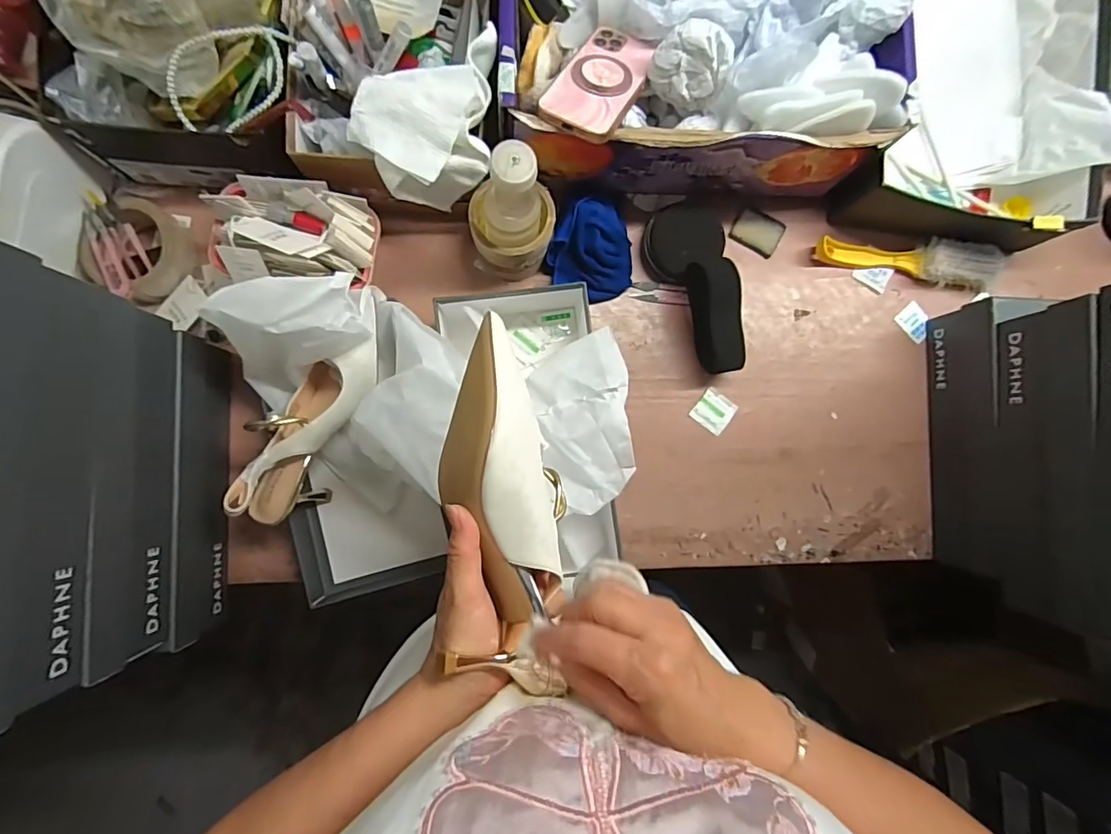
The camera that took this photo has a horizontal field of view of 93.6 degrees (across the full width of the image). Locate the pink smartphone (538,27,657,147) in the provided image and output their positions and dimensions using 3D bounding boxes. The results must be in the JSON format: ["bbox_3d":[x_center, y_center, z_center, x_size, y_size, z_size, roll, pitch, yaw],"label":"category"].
[{"bbox_3d":[0.044,-0.324,0.502,0.074,0.013,0.142,23,69,5],"label":"pink smartphone"}]

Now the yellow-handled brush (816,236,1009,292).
[{"bbox_3d":[0.428,-0.196,0.635,0.219,0.043,0.053,9,86,-4],"label":"yellow-handled brush"}]

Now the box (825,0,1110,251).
[{"bbox_3d":[0.490,-0.371,0.620,0.261,0.103,0.326,12,86,-4],"label":"box"}]

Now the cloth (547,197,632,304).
[{"bbox_3d":[0.048,-0.190,0.595,0.100,0.059,0.102,25,85,-3],"label":"cloth"}]

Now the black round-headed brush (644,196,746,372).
[{"bbox_3d":[0.166,-0.154,0.594,0.090,0.085,0.210,-14,74,-5],"label":"black round-headed brush"}]

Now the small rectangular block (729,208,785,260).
[{"bbox_3d":[0.248,-0.227,0.641,0.059,0.010,0.046,25,85,-3],"label":"small rectangular block"}]

